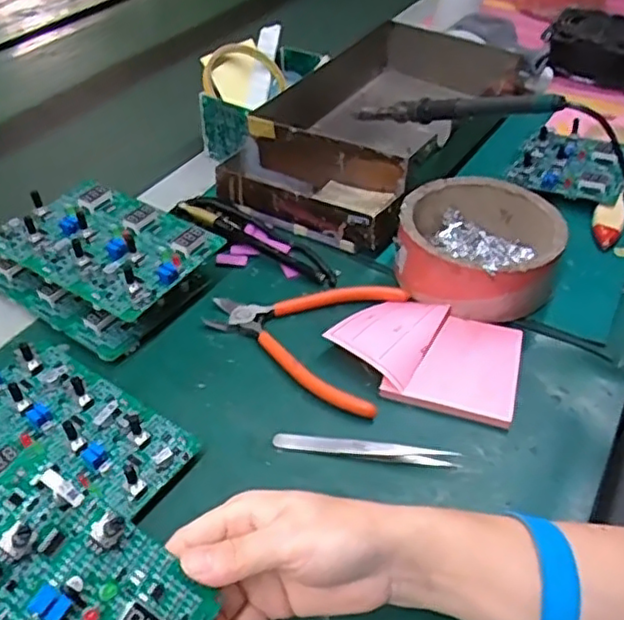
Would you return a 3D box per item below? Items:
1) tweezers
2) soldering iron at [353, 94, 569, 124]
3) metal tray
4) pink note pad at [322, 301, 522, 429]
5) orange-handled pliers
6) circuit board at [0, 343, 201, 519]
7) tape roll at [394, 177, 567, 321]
[{"bbox_3d":[0.033,0.085,0.406,0.112,0.013,0.012,8,43,7],"label":"tweezers"},{"bbox_3d":[0.118,-0.171,0.562,0.199,0.017,0.016,13,40,43],"label":"soldering iron"},{"bbox_3d":[0.073,-0.188,0.652,0.179,0.073,0.350,25,48,23],"label":"metal tray"},{"bbox_3d":[0.080,0.029,0.459,0.125,0.019,0.087,14,44,13],"label":"pink note pad"},{"bbox_3d":[0.000,0.009,0.485,0.143,0.013,0.115,20,46,19],"label":"orange-handled pliers"},{"bbox_3d":[-0.154,0.078,0.399,0.145,0.027,0.107,26,48,24],"label":"circuit board"},{"bbox_3d":[0.128,-0.050,0.511,0.116,0.050,0.114,1,43,-1],"label":"tape roll"}]

